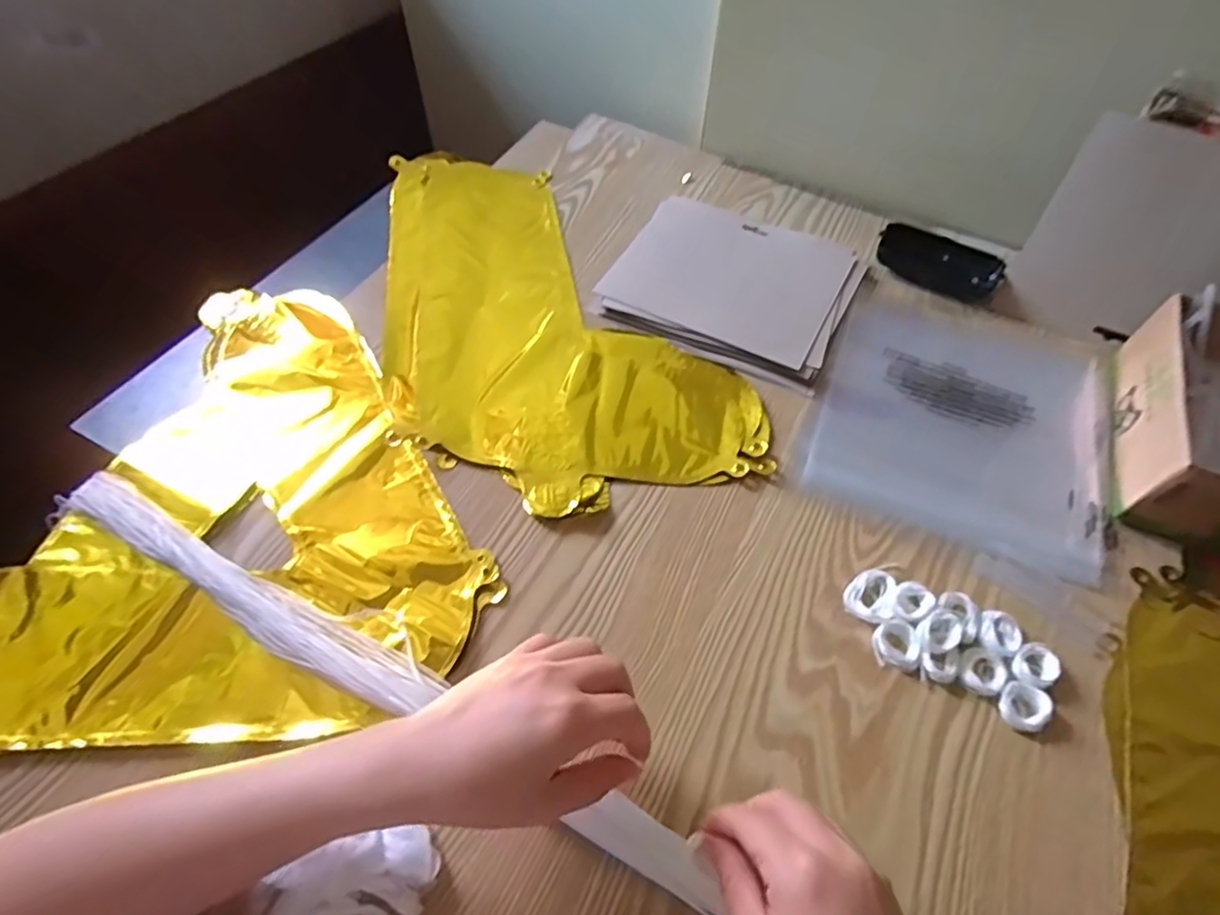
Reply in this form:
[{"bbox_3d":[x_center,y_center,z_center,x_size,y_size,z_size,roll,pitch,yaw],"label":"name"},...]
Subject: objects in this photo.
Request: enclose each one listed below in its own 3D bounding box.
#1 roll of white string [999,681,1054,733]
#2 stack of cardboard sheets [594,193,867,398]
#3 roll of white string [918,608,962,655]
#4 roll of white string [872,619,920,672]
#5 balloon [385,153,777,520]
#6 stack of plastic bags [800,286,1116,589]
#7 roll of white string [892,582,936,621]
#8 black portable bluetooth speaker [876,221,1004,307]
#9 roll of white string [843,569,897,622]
[{"bbox_3d":[0.242,0.145,0.367,0.025,0.011,0.026,1,55,-1],"label":"roll of white string"},{"bbox_3d":[0.110,-0.160,0.573,0.203,0.014,0.180,24,58,14],"label":"stack of cardboard sheets"},{"bbox_3d":[0.202,0.107,0.385,0.027,0.013,0.023,-30,61,-21],"label":"roll of white string"},{"bbox_3d":[0.176,0.114,0.387,0.025,0.010,0.028,10,55,5],"label":"roll of white string"},{"bbox_3d":[-0.060,-0.136,0.548,0.259,0.018,0.413,-13,57,-11],"label":"balloon"},{"bbox_3d":[0.283,-0.037,0.503,0.212,0.010,0.246,21,57,12],"label":"stack of plastic bags"},{"bbox_3d":[0.190,0.092,0.399,0.025,0.014,0.022,-34,63,-23],"label":"roll of white string"},{"bbox_3d":[0.305,-0.182,0.585,0.109,0.030,0.036,24,58,14],"label":"black portable bluetooth speaker"},{"bbox_3d":[0.169,0.088,0.406,0.030,0.008,0.038,26,58,15],"label":"roll of white string"}]

